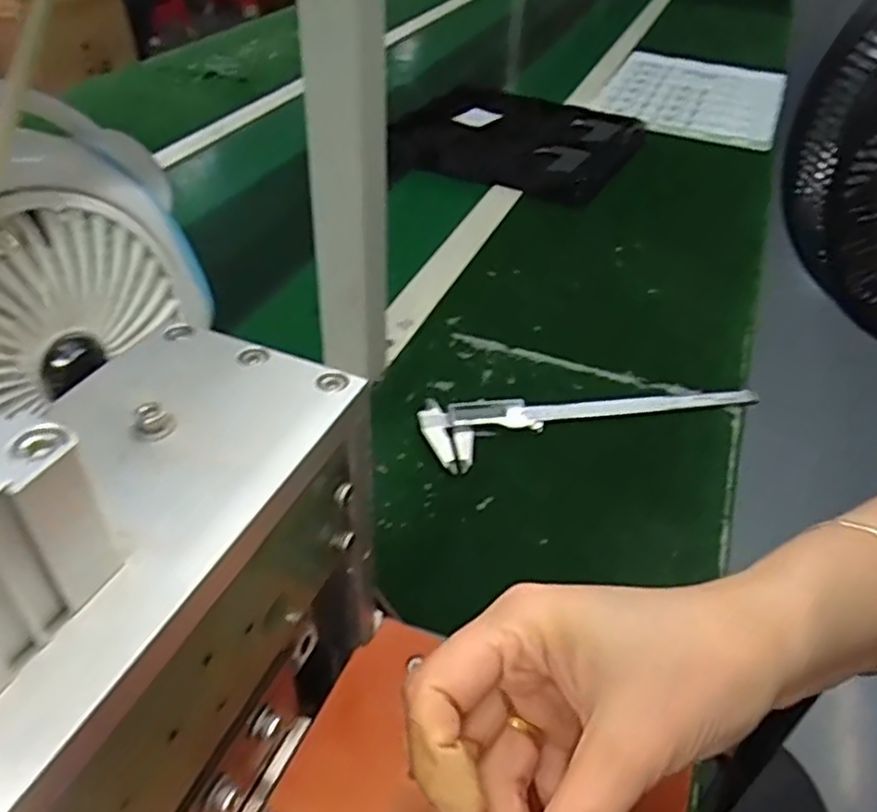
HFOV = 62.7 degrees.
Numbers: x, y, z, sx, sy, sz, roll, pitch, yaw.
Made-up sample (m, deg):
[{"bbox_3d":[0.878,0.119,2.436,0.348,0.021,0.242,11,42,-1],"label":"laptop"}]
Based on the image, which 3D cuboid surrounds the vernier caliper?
[{"bbox_3d":[0.128,0.005,0.592,0.285,0.012,0.070,-8,42,-13],"label":"vernier caliper"}]

